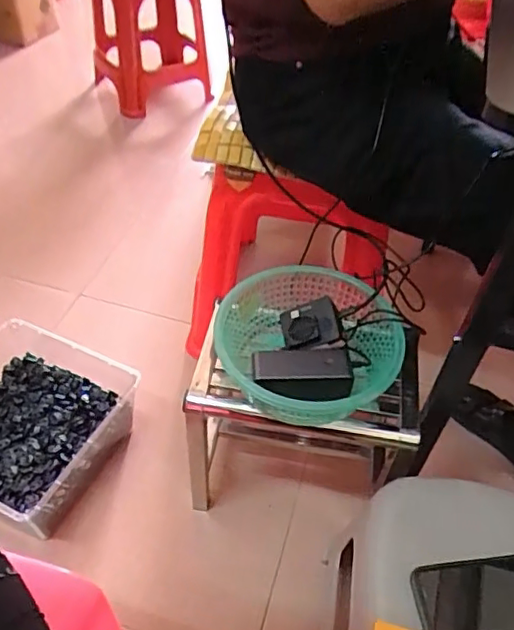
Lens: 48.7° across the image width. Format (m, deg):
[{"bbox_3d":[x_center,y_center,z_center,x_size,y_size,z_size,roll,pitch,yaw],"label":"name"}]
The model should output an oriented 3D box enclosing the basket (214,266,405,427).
[{"bbox_3d":[0.059,0.048,0.766,0.232,0.097,0.228,2,47,-2],"label":"basket"}]

